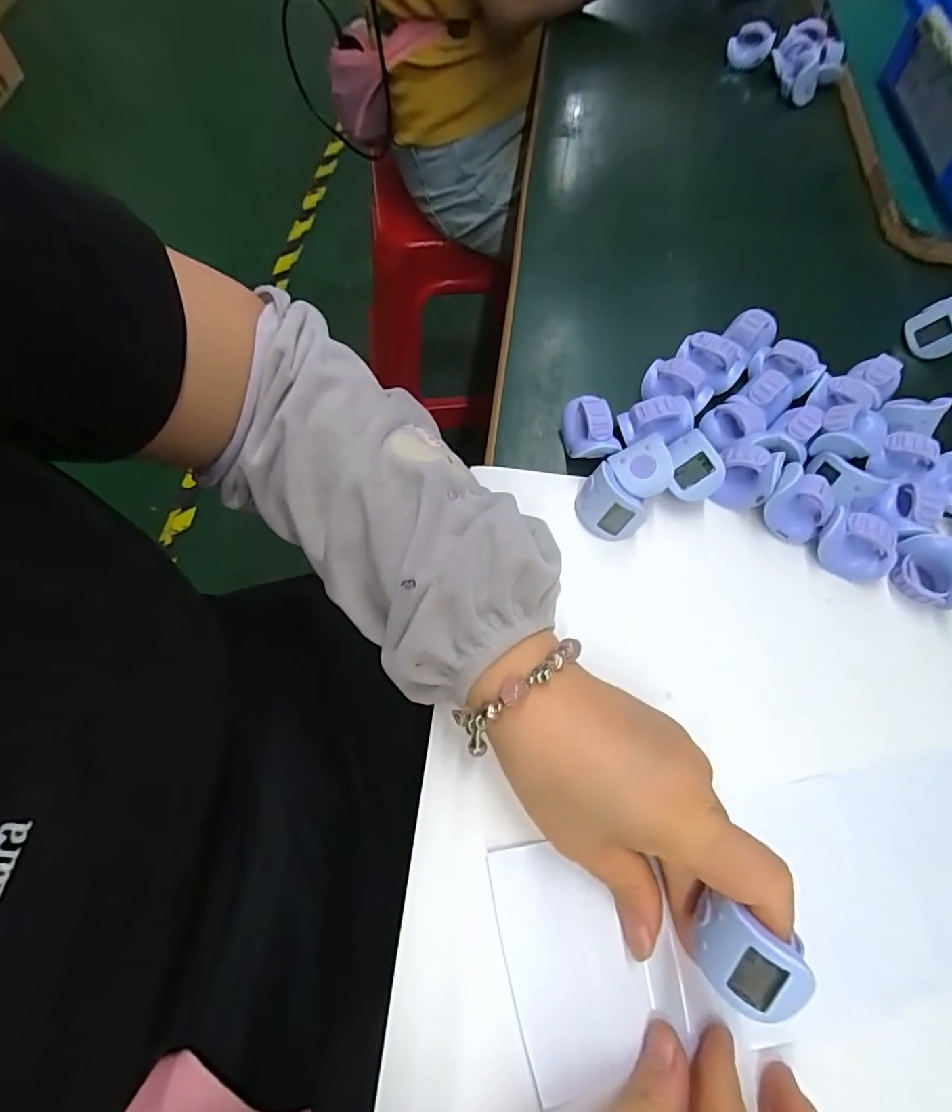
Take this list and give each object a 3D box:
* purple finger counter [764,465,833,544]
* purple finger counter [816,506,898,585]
[{"bbox_3d":[0.177,-0.027,0.296,0.035,0.030,0.025,43,70,16],"label":"purple finger counter"},{"bbox_3d":[0.206,-0.004,0.289,0.036,0.025,0.026,21,65,6],"label":"purple finger counter"}]

